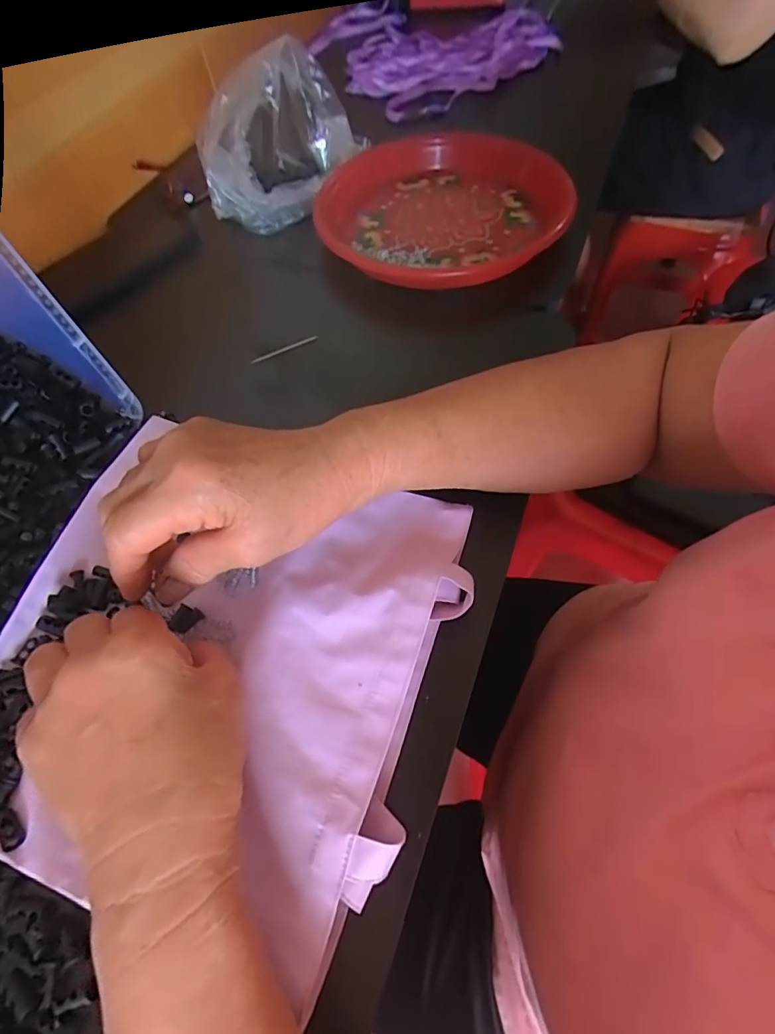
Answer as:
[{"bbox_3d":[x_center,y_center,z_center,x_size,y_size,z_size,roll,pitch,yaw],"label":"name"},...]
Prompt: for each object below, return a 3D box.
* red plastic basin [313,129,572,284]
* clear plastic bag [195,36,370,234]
[{"bbox_3d":[0.049,-0.288,0.467,0.210,0.047,0.204,-2,59,3],"label":"red plastic basin"},{"bbox_3d":[-0.114,-0.355,0.473,0.085,0.104,0.144,32,66,21],"label":"clear plastic bag"}]

